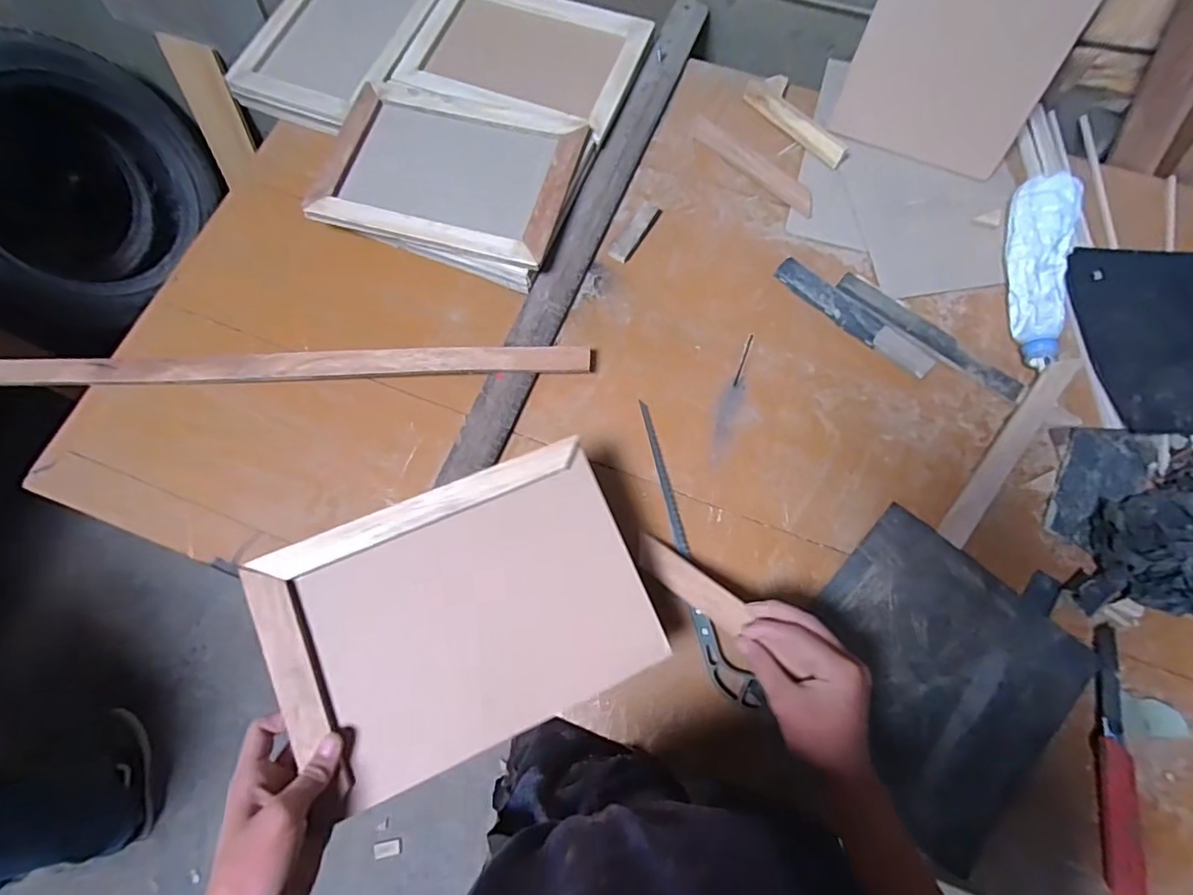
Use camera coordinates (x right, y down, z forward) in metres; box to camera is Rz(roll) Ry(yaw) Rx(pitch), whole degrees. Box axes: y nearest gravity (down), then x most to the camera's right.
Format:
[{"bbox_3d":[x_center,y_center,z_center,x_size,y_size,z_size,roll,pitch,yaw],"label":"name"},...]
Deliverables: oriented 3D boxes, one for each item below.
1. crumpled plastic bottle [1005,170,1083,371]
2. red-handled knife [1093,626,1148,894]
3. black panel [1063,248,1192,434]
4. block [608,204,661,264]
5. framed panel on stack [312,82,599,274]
[{"bbox_3d":[0.501,-0.198,0.616,0.066,0.062,0.215,12,74,6],"label":"crumpled plastic bottle"},{"bbox_3d":[0.472,0.282,0.497,0.031,0.013,0.227,9,74,5],"label":"red-handled knife"},{"bbox_3d":[0.690,-0.123,0.612,0.282,0.032,0.220,-1,73,2],"label":"black panel"},{"bbox_3d":[0.049,-0.267,0.678,0.028,0.009,0.090,30,77,10],"label":"block"},{"bbox_3d":[-0.172,-0.341,0.662,0.288,0.020,0.218,13,73,7],"label":"framed panel on stack"}]

